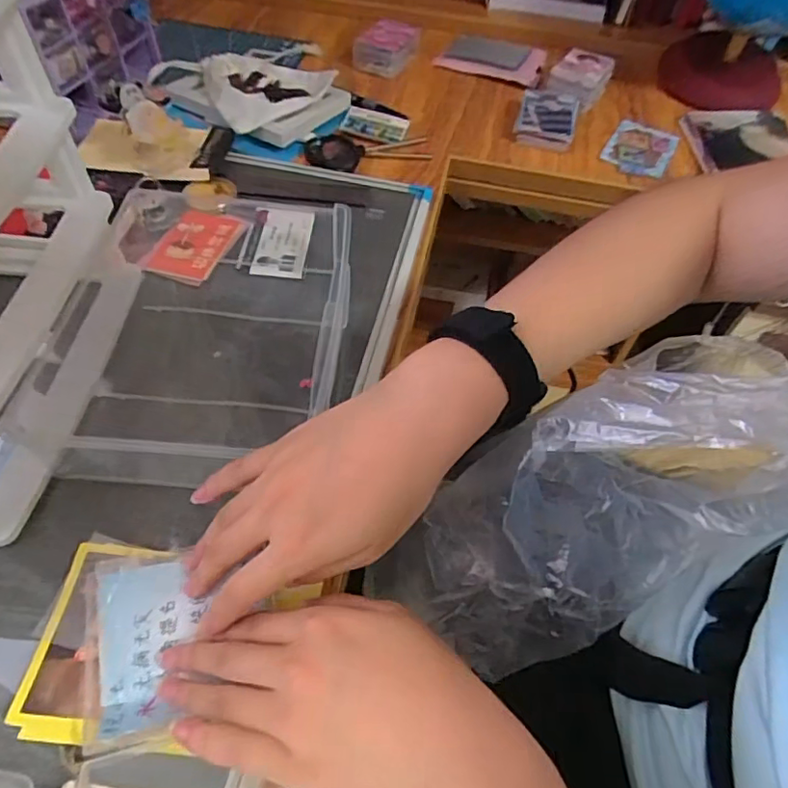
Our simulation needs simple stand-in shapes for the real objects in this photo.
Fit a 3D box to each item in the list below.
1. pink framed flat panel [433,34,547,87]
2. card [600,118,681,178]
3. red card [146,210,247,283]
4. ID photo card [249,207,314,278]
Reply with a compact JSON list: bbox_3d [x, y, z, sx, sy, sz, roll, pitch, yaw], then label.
[{"bbox_3d":[0.133,-0.454,0.741,0.132,0.018,0.097,18,54,10],"label":"pink framed flat panel"},{"bbox_3d":[0.290,-0.289,0.646,0.071,0.004,0.113,29,58,11],"label":"card"},{"bbox_3d":[-0.167,-0.129,0.466,0.055,0.006,0.082,13,54,6],"label":"red card"},{"bbox_3d":[-0.098,-0.136,0.478,0.049,0.009,0.084,3,53,-1],"label":"ID photo card"}]

